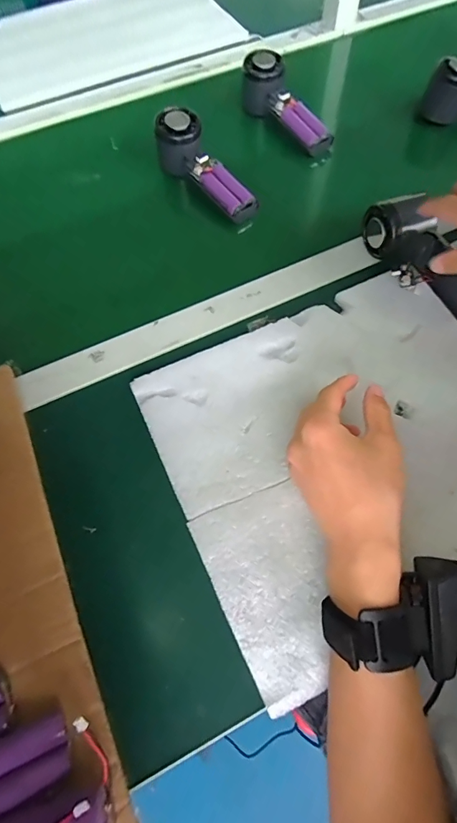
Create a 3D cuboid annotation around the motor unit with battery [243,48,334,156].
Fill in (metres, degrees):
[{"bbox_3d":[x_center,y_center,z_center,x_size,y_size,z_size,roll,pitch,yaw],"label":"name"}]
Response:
[{"bbox_3d":[0.078,-0.406,0.548,0.050,0.062,0.163,-35,82,-15],"label":"motor unit with battery"}]

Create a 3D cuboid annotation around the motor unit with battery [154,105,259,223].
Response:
[{"bbox_3d":[-0.030,-0.294,0.495,0.056,0.045,0.165,-39,84,-17],"label":"motor unit with battery"}]

